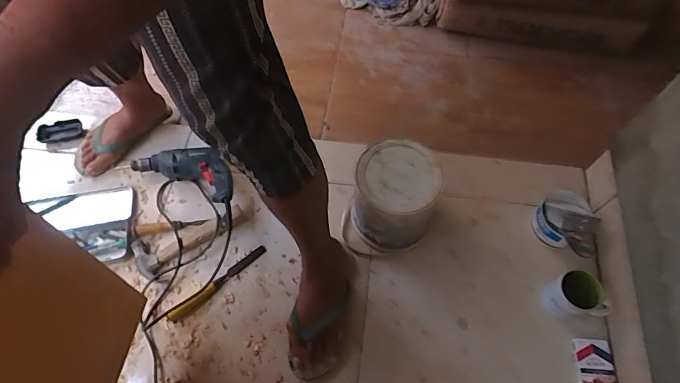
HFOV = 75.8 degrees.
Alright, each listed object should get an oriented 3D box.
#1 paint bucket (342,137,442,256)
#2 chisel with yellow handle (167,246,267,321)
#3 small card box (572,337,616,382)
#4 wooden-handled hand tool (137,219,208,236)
[{"bbox_3d":[0.104,0.023,0.924,0.170,0.188,0.198,25,65,12],"label":"paint bucket"},{"bbox_3d":[-0.254,0.192,0.924,0.233,0.026,0.030,-39,69,-19],"label":"chisel with yellow handle"},{"bbox_3d":[0.493,0.337,0.851,0.069,0.018,0.092,4,62,1],"label":"small card box"},{"bbox_3d":[-0.384,0.079,0.993,0.160,0.020,0.027,-5,62,-3],"label":"wooden-handled hand tool"}]

